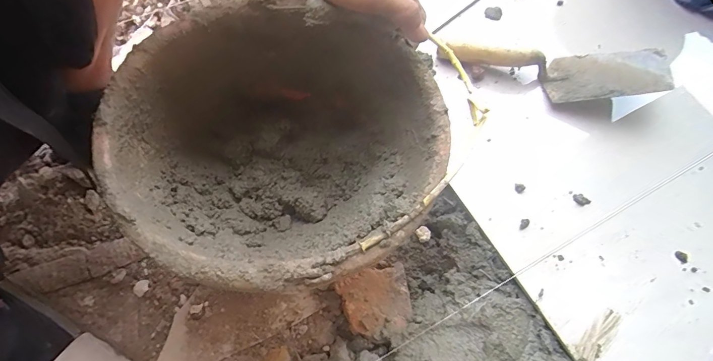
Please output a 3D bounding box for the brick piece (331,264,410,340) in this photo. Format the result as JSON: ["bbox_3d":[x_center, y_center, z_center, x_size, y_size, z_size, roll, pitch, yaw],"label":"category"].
[{"bbox_3d":[0.020,0.141,0.423,0.078,0.027,0.072,-8,66,-4],"label":"brick piece"}]

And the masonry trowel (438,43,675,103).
[{"bbox_3d":[0.267,-0.151,0.502,0.251,0.060,0.089,10,66,4],"label":"masonry trowel"}]

